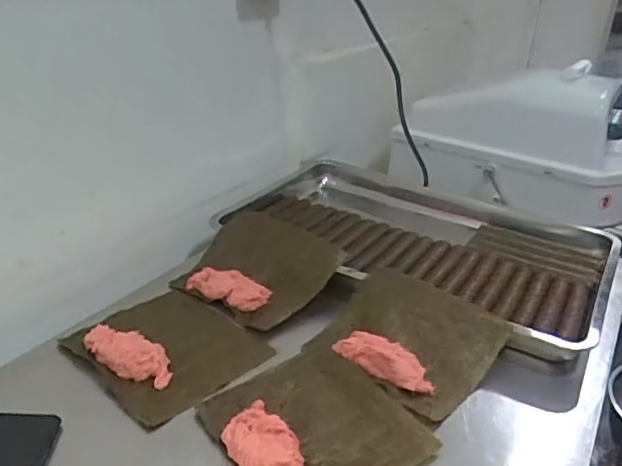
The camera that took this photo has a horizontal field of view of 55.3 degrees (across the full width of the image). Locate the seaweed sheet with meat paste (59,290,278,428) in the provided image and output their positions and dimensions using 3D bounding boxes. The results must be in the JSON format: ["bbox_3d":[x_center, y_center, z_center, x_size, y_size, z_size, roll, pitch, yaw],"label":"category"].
[{"bbox_3d":[-0.178,0.127,0.731,0.210,0.026,0.184,25,33,34],"label":"seaweed sheet with meat paste"}]

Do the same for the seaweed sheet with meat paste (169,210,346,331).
[{"bbox_3d":[-0.082,0.052,0.876,0.202,0.036,0.184,22,50,28],"label":"seaweed sheet with meat paste"}]

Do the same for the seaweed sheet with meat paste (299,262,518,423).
[{"bbox_3d":[0.120,0.129,0.755,0.205,0.053,0.186,25,33,35],"label":"seaweed sheet with meat paste"}]

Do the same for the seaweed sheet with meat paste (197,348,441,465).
[{"bbox_3d":[0.002,0.195,0.625,0.184,0.031,0.203,-17,34,-36],"label":"seaweed sheet with meat paste"}]

